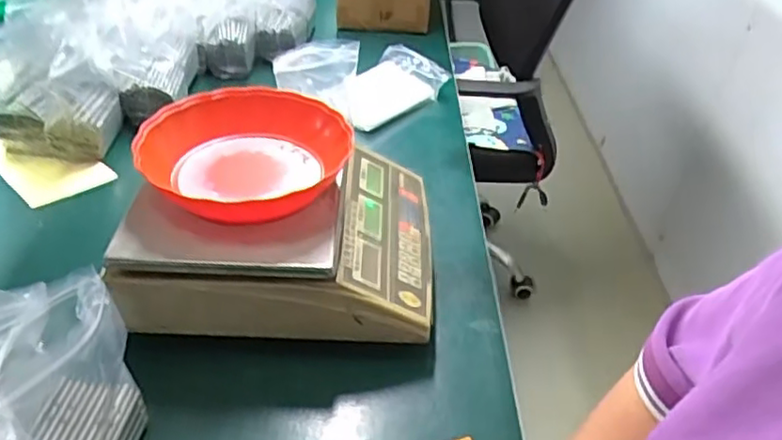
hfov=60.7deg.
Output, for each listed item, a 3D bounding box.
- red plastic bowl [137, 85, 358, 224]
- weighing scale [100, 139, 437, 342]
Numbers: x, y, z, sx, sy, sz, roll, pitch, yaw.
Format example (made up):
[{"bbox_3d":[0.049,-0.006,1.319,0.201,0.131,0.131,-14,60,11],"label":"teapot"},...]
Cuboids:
[{"bbox_3d":[-0.154,-0.065,0.684,0.198,0.051,0.202,3,38,-2],"label":"red plastic bowl"},{"bbox_3d":[-0.112,0.004,0.732,0.317,0.098,0.266,3,38,-2],"label":"weighing scale"}]

